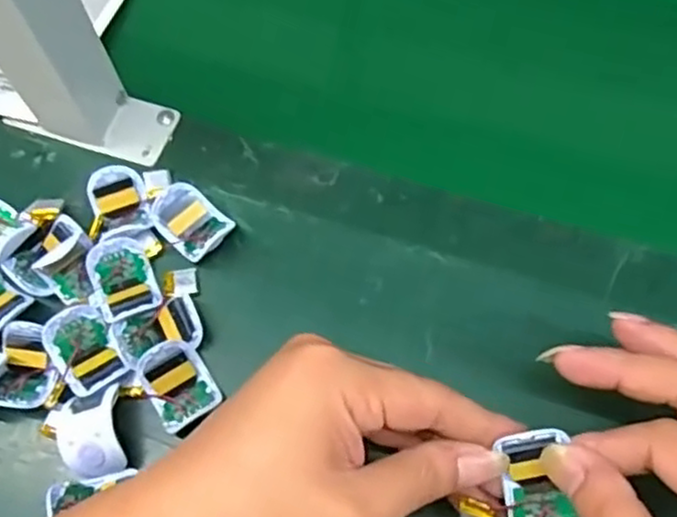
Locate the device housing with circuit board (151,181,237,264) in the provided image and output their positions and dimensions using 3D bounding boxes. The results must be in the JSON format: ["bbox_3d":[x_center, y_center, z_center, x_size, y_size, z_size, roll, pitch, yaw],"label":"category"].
[{"bbox_3d":[-0.079,-0.020,0.384,0.042,0.013,0.030,38,74,17],"label":"device housing with circuit board"}]

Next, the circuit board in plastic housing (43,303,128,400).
[{"bbox_3d":[-0.124,0.046,0.352,0.030,0.018,0.043,-32,69,-10],"label":"circuit board in plastic housing"}]

